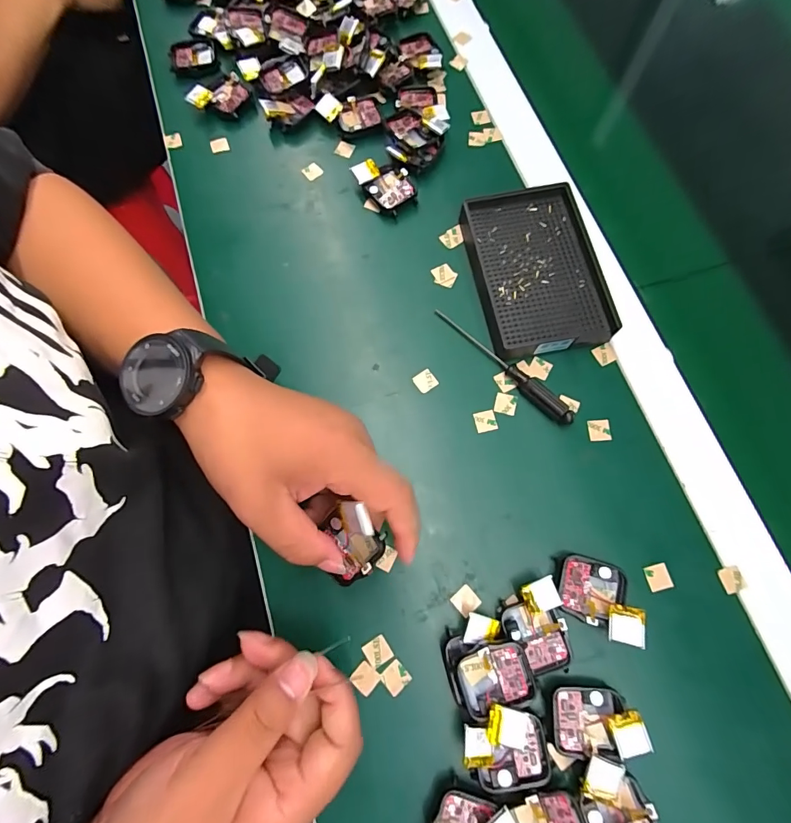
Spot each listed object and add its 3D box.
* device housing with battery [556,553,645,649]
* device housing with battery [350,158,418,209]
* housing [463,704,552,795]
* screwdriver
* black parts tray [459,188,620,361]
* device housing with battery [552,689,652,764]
[{"bbox_3d":[0.130,0.118,0.268,0.050,0.019,0.042,21,74,6],"label":"device housing with battery"},{"bbox_3d":[-0.008,-0.199,0.368,0.054,0.016,0.036,43,77,11],"label":"device housing with battery"},{"bbox_3d":[0.064,0.194,0.241,0.048,0.019,0.046,-12,74,-4],"label":"housing"},{"bbox_3d":[0.080,-0.036,0.318,0.131,0.016,0.012,43,77,11],"label":"screwdriver"},{"bbox_3d":[0.114,-0.113,0.336,0.097,0.027,0.137,-7,74,-3],"label":"black parts tray"},{"bbox_3d":[0.120,0.185,0.248,0.050,0.010,0.036,-6,73,-2],"label":"device housing with battery"}]

